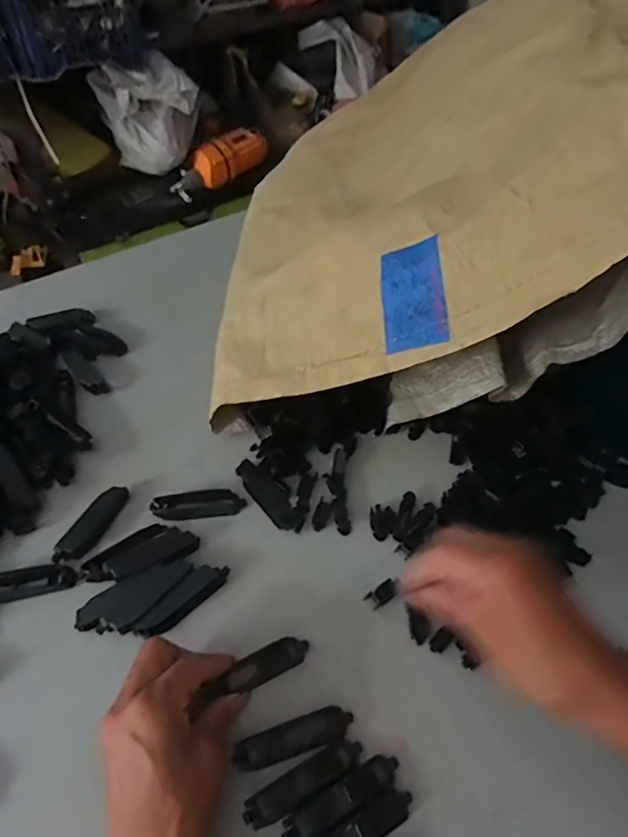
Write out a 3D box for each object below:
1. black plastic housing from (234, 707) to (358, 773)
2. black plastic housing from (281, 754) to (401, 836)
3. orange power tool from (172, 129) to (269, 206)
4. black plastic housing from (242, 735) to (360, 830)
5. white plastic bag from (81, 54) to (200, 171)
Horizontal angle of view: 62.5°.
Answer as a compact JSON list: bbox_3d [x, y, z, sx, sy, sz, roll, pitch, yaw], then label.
[{"bbox_3d":[-0.012,0.201,0.326,0.074,0.015,0.019,-16,54,-12],"label":"black plastic housing"},{"bbox_3d":[0.018,0.226,0.308,0.077,0.015,0.017,-25,56,-18],"label":"black plastic housing"},{"bbox_3d":[-0.297,-0.807,1.641,0.096,0.115,0.322,34,59,26],"label":"orange power tool"},{"bbox_3d":[-0.005,0.219,0.313,0.075,0.012,0.018,-25,56,-18],"label":"black plastic housing"},{"bbox_3d":[-0.472,-0.879,1.503,0.187,0.256,0.215,19,54,17],"label":"white plastic bag"}]

